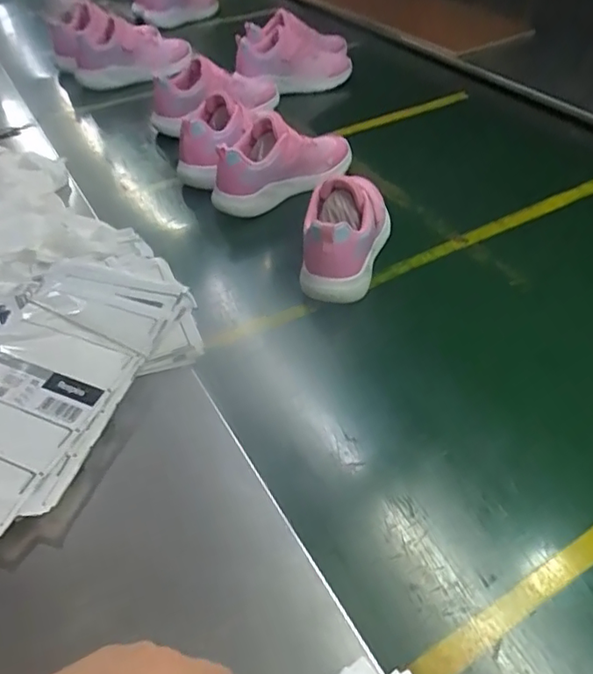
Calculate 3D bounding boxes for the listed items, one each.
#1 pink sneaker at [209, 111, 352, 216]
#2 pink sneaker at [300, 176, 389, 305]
[{"bbox_3d":[-0.014,-0.251,0.793,0.216,0.102,0.080,-33,54,-29],"label":"pink sneaker"},{"bbox_3d":[0.060,-0.133,0.660,0.085,0.095,0.175,9,45,8],"label":"pink sneaker"}]

